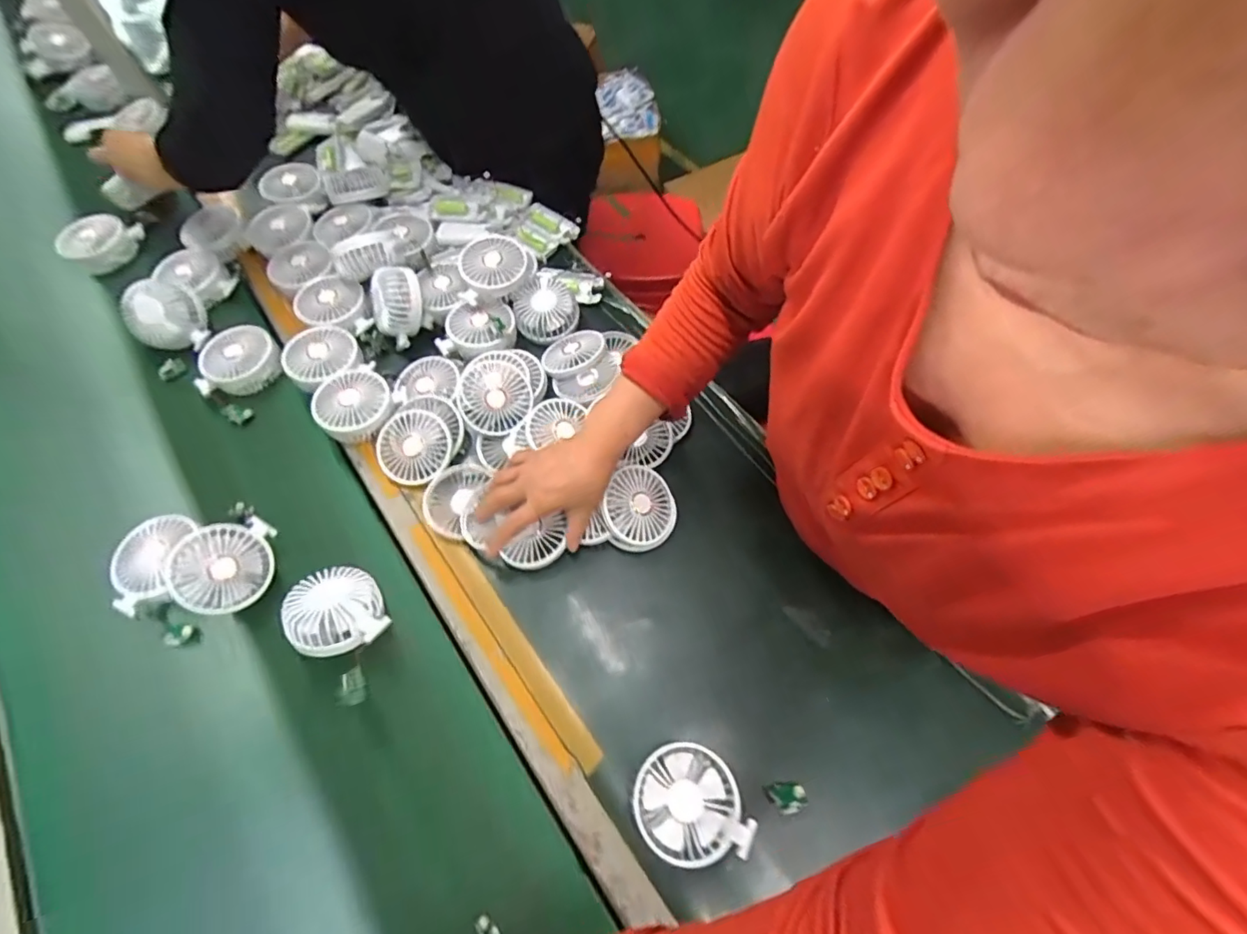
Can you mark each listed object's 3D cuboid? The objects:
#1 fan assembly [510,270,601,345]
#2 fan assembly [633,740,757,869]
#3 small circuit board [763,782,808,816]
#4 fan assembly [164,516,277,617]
[{"bbox_3d":[-0.090,-0.234,0.730,0.083,0.044,0.140,29,67,15],"label":"fan assembly"},{"bbox_3d":[0.058,0.303,0.479,0.099,0.037,0.093,-12,63,-5],"label":"fan assembly"},{"bbox_3d":[0.148,0.301,0.480,0.035,0.004,0.026,-14,46,1],"label":"small circuit board"},{"bbox_3d":[-0.417,0.105,0.553,0.094,0.043,0.092,-9,87,-45],"label":"fan assembly"}]

